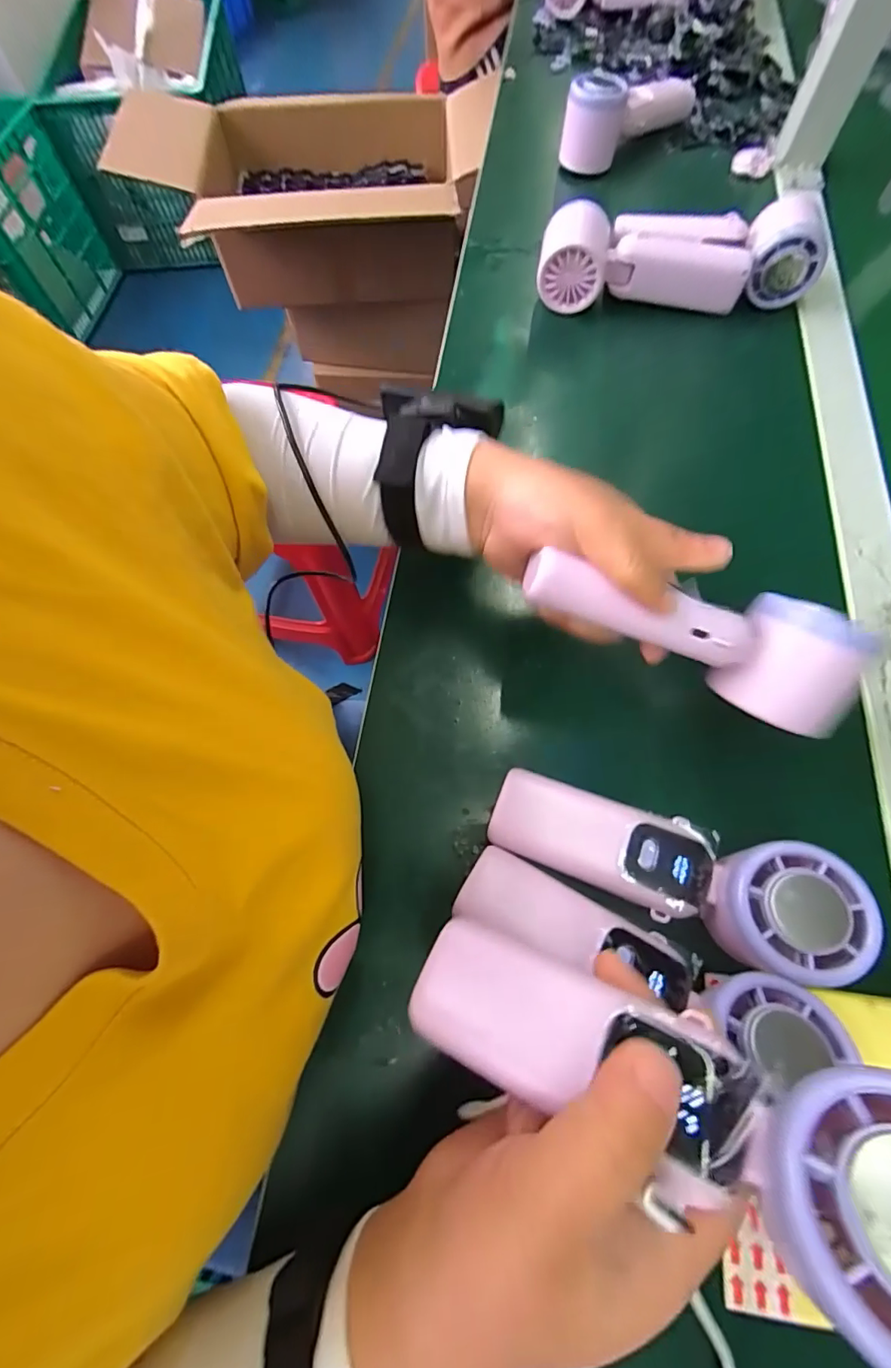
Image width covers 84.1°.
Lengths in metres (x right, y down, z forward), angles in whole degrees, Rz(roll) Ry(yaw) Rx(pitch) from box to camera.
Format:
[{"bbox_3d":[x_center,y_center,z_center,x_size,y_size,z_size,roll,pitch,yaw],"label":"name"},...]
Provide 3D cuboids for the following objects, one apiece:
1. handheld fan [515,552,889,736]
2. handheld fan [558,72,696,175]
[{"bbox_3d":[0.111,-0.022,0.232,0.152,0.046,0.048,16,69,0],"label":"handheld fan"},{"bbox_3d":[0.189,-0.586,0.505,0.163,0.064,0.050,-42,72,-14],"label":"handheld fan"}]

